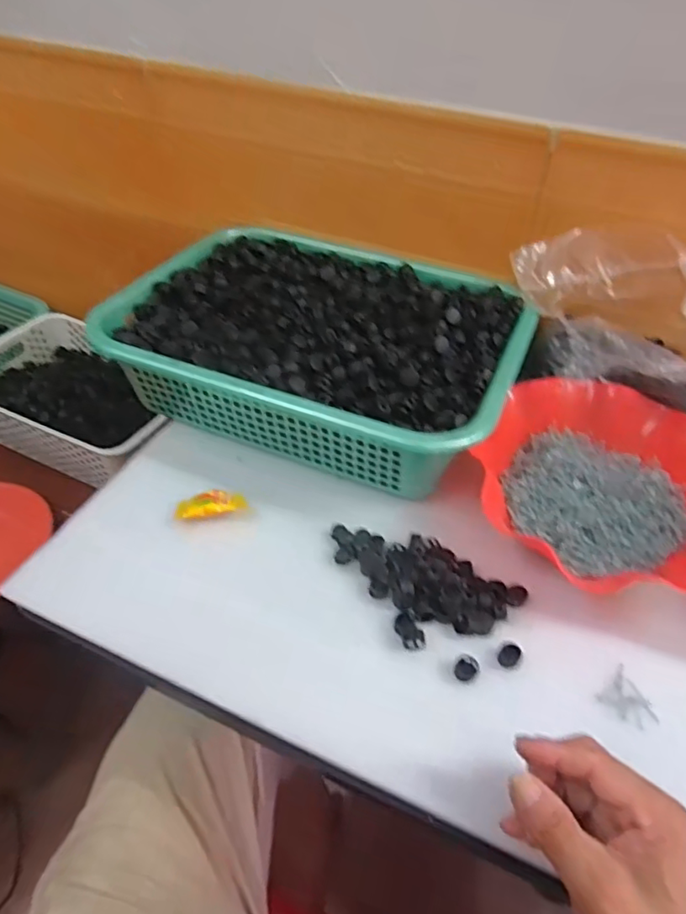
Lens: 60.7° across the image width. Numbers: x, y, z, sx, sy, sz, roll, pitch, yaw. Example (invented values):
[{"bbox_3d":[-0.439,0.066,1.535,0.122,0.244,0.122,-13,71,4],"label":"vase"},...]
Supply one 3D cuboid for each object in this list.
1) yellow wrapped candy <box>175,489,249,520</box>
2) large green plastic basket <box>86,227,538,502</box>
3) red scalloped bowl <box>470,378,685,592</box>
[{"bbox_3d":[-0.115,0.041,0.509,0.059,0.010,0.023,-15,48,-17],"label":"yellow wrapped candy"},{"bbox_3d":[-0.021,-0.120,0.608,0.387,0.084,0.290,18,47,14],"label":"large green plastic basket"},{"bbox_3d":[0.228,0.019,0.509,0.203,0.054,0.198,2,46,-2],"label":"red scalloped bowl"}]

